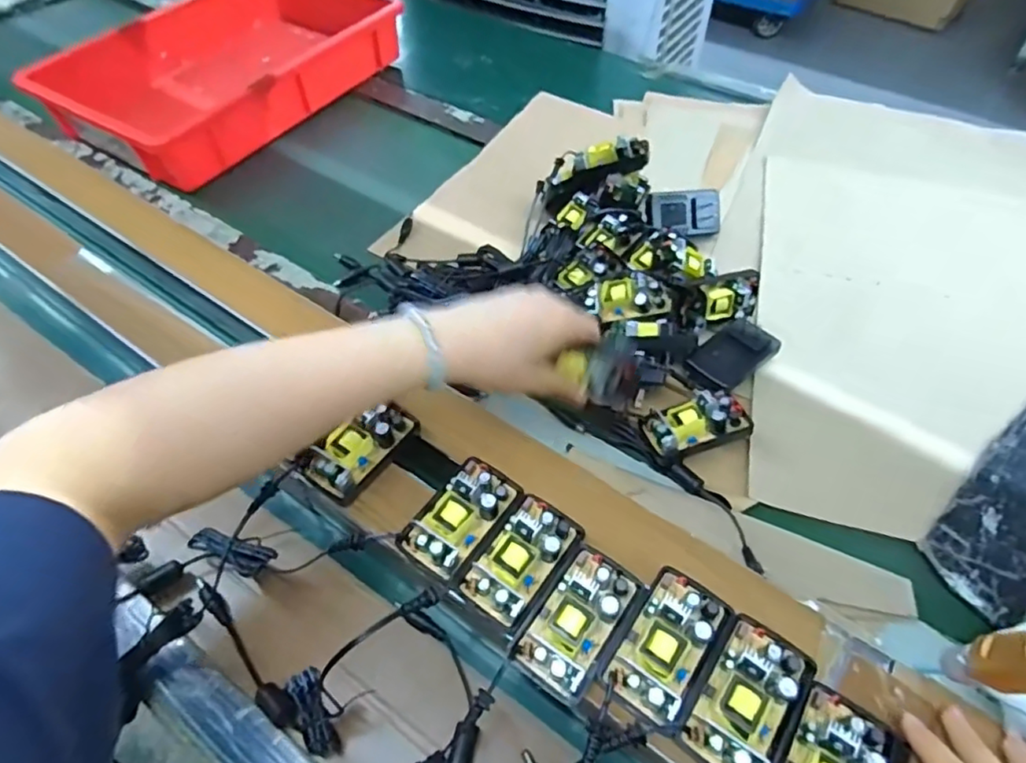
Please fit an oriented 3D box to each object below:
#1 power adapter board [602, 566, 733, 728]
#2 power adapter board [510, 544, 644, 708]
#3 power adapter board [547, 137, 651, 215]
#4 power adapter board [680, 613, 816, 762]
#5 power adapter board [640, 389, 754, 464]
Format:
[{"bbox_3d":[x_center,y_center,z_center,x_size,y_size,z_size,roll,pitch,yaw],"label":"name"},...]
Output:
[{"bbox_3d":[0.090,0.148,0.334,0.047,0.020,0.081,30,59,18],"label":"power adapter board"},{"bbox_3d":[0.039,0.137,0.343,0.046,0.020,0.081,30,60,18],"label":"power adapter board"},{"bbox_3d":[0.091,-0.235,0.642,0.111,0.028,0.049,-23,89,19],"label":"power adapter board"},{"bbox_3d":[0.131,0.170,0.317,0.048,0.019,0.078,31,60,18],"label":"power adapter board"},{"bbox_3d":[0.150,0.036,0.480,0.077,0.029,0.046,-14,55,-8],"label":"power adapter board"}]

